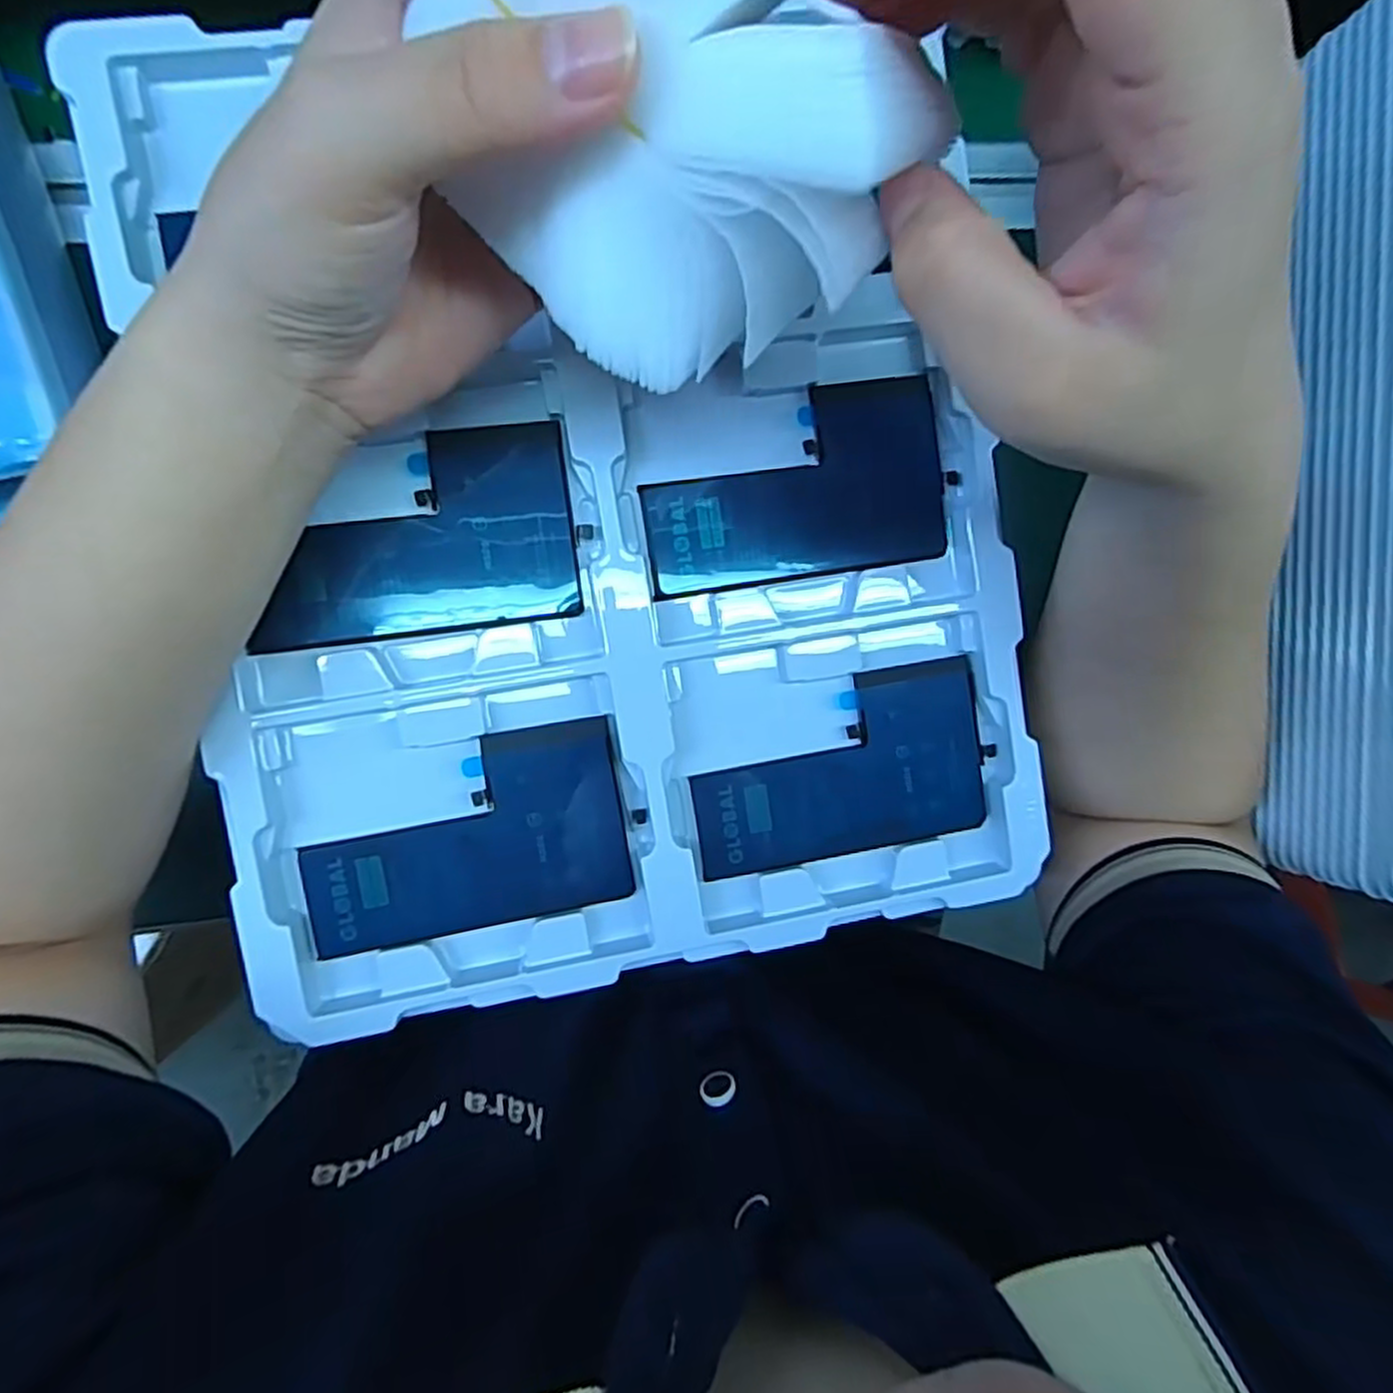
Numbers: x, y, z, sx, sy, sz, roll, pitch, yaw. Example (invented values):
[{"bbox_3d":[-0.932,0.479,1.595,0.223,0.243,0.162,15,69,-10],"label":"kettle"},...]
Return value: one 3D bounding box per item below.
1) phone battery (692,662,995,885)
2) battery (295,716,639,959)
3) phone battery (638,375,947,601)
[{"bbox_3d":[0.053,0.027,0.281,0.109,0.004,0.063,-12,94,-7],"label":"phone battery"},{"bbox_3d":[-0.079,0.048,0.263,0.107,0.004,0.064,-10,94,-7],"label":"battery"},{"bbox_3d":[0.035,-0.075,0.273,0.109,0.005,0.065,-10,94,-7],"label":"phone battery"}]

